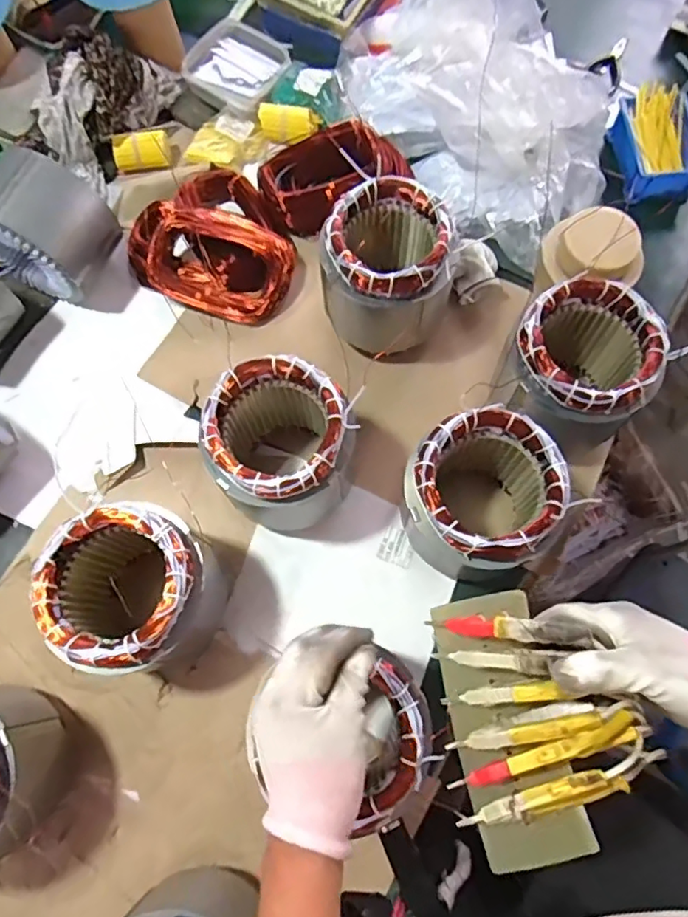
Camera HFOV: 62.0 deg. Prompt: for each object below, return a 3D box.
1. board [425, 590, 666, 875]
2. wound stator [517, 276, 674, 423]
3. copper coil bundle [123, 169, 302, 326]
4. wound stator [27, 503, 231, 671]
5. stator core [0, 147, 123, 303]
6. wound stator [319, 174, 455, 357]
[{"bbox_3d":[0.142,0.180,0.399,0.128,0.044,0.171,-10,72,-2],"label":"board"},{"bbox_3d":[0.253,-0.090,0.642,0.140,0.171,0.137,0,72,1],"label":"wound stator"},{"bbox_3d":[-0.172,-0.280,0.769,0.202,0.069,0.228,-35,74,-10],"label":"copper coil bundle"},{"bbox_3d":[-0.206,0.137,0.579,0.145,0.170,0.141,0,72,1],"label":"wound stator"},{"bbox_3d":[-0.378,-0.289,0.731,0.132,0.157,0.116,22,74,7],"label":"stator core"},{"bbox_3d":[0.050,-0.226,0.685,0.138,0.145,0.144,0,73,0],"label":"wound stator"}]

